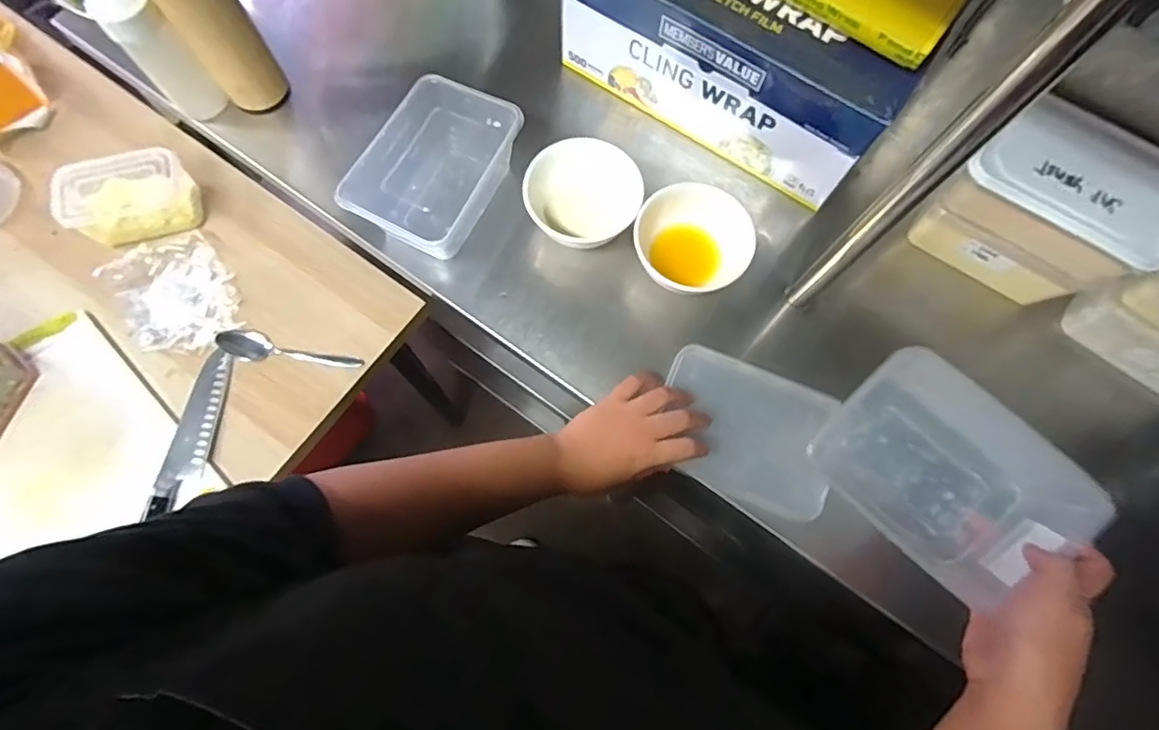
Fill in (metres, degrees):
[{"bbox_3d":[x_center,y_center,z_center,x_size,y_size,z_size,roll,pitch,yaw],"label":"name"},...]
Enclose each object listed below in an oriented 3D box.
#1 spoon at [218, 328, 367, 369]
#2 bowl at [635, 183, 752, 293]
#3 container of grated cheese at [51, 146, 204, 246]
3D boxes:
[{"bbox_3d":[-0.375,-0.015,0.698,0.182,0.023,0.044,15,73,3],"label":"spoon"},{"bbox_3d":[0.111,-0.124,0.559,0.111,0.051,0.105,1,73,-2],"label":"bowl"},{"bbox_3d":[-0.594,-0.222,0.729,0.148,0.074,0.094,-14,74,-6],"label":"container of grated cheese"}]

